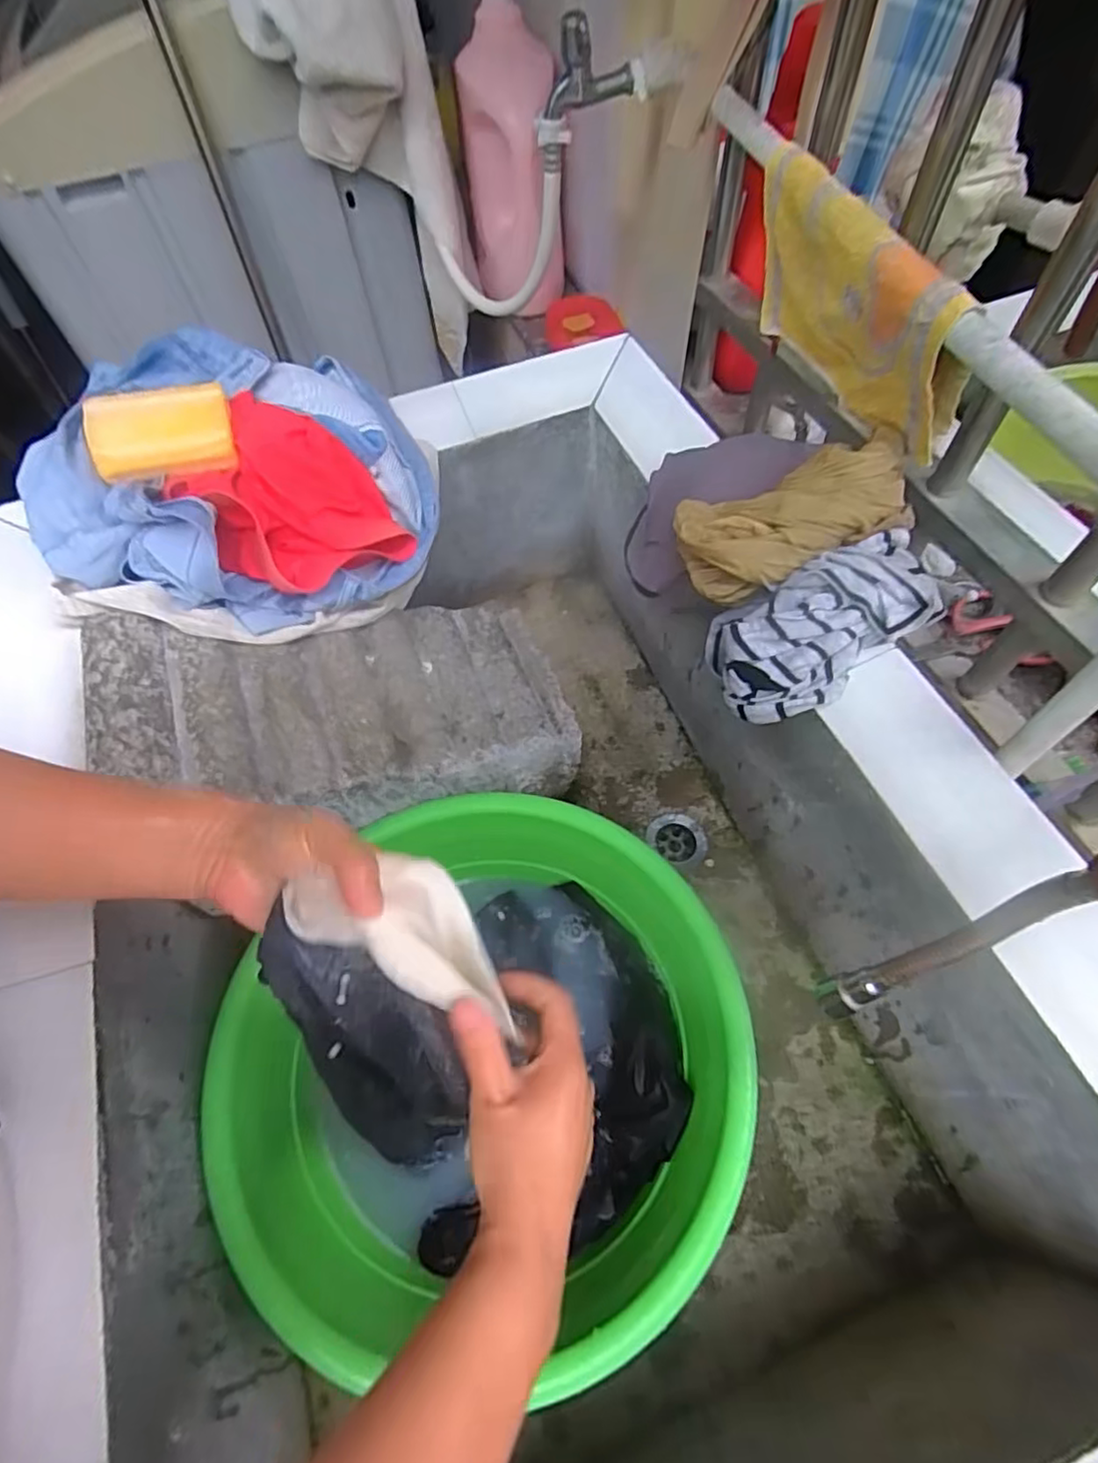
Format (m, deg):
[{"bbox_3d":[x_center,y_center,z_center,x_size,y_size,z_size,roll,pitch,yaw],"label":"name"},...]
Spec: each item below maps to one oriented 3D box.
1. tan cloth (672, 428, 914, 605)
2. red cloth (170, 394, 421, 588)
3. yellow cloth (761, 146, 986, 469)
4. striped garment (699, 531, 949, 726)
[{"bbox_3d":[0.177,-0.153,0.468,0.160,0.045,0.076,-22,59,13],"label":"tan cloth"},{"bbox_3d":[-0.223,-0.197,0.545,0.143,0.092,0.151,-35,64,-16],"label":"red cloth"},{"bbox_3d":[0.216,-0.305,0.464,0.038,0.118,0.237,-18,60,-7],"label":"yellow cloth"},{"bbox_3d":[0.191,-0.077,0.458,0.156,0.066,0.087,-29,62,-13],"label":"striped garment"}]

